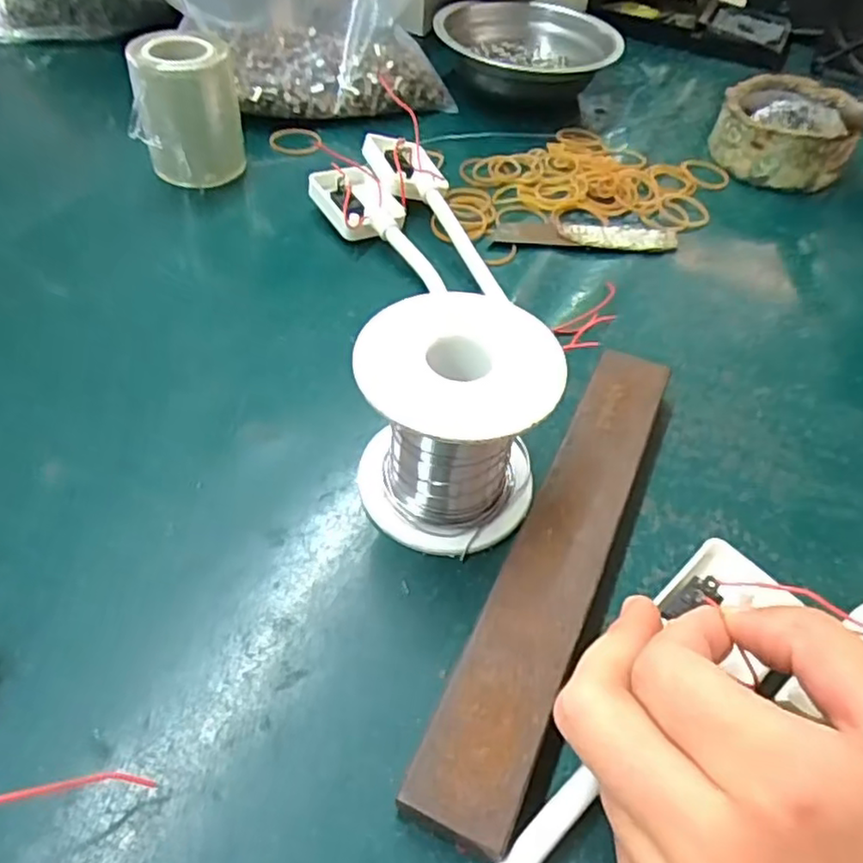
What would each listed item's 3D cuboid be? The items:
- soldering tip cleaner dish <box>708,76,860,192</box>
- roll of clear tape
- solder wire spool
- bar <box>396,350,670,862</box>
[{"bbox_3d":[0.222,-0.187,0.423,0.080,0.040,0.081,26,53,16],"label":"soldering tip cleaner dish"},{"bbox_3d":[-0.131,-0.173,0.366,0.052,0.067,0.054,-5,51,-9],"label":"roll of clear tape"},{"bbox_3d":[0.007,-0.001,0.230,0.061,0.070,0.065,2,50,-3],"label":"solder wire spool"},{"bbox_3d":[0.044,0.040,0.232,0.030,0.018,0.192,22,52,13],"label":"bar"}]

